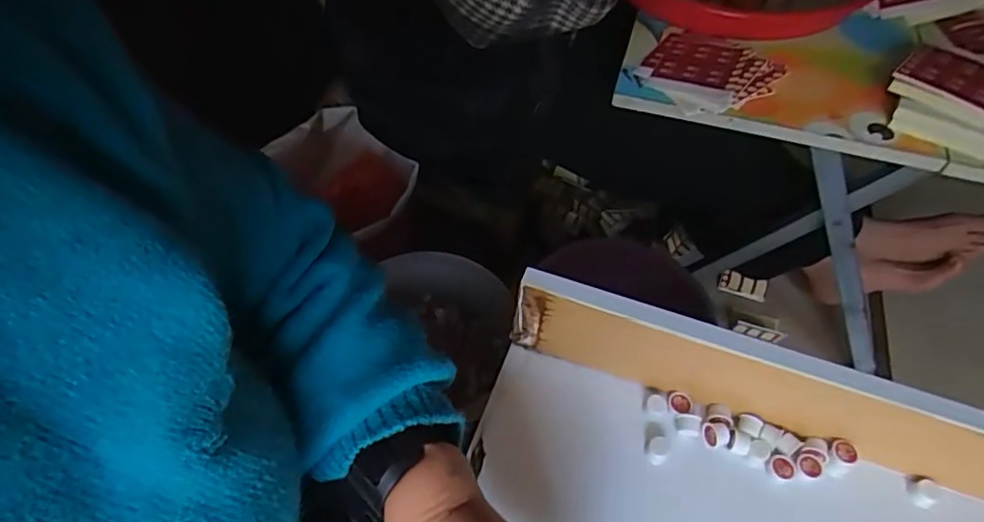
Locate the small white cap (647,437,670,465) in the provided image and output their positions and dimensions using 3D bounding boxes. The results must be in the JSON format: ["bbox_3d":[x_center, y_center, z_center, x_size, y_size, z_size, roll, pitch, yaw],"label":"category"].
[{"bbox_3d":[0.114,0.132,0.397,0.014,0.014,0.016,28,56,20],"label":"small white cap"}]

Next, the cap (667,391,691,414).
[{"bbox_3d":[0.135,0.103,0.413,0.017,0.007,0.014,20,54,14],"label":"cap"}]

